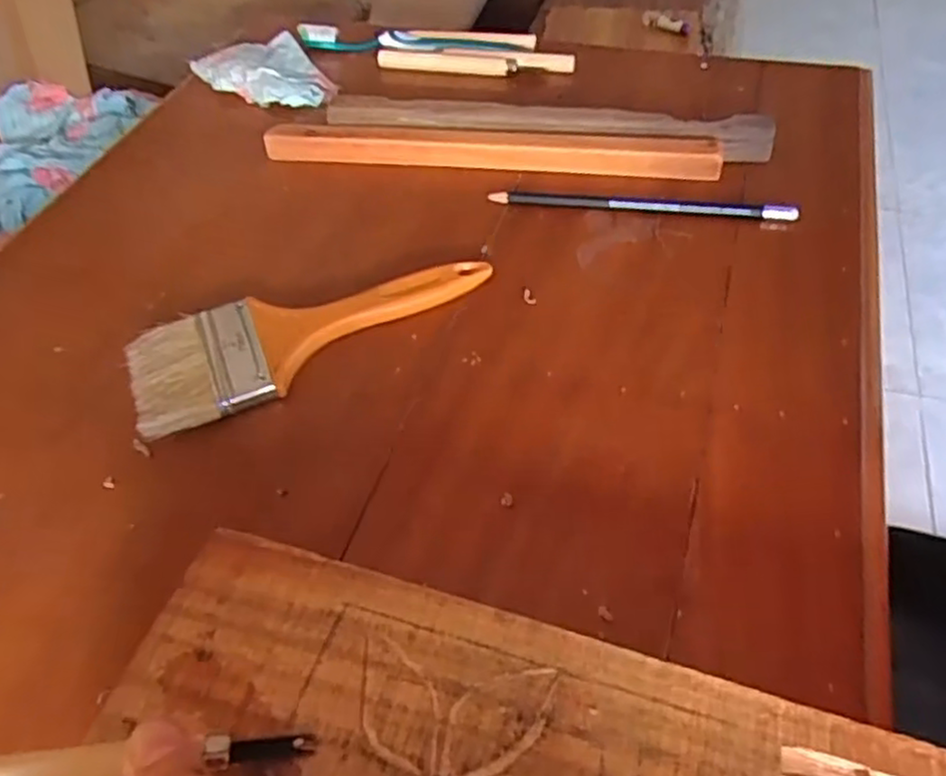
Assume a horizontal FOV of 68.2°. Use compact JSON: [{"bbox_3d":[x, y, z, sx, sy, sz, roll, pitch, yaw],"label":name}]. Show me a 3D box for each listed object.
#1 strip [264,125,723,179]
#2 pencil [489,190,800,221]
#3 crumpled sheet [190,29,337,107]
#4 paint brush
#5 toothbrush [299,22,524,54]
[{"bbox_3d":[0.008,-0.154,0.454,0.289,0.019,0.018,6,52,9],"label":"strip"},{"bbox_3d":[0.097,-0.107,0.411,0.173,0.011,0.007,7,52,10],"label":"pencil"},{"bbox_3d":[-0.155,-0.245,0.536,0.081,0.015,0.106,-34,56,-21],"label":"crumpled sheet"},{"bbox_3d":[-0.081,-0.031,0.363,0.185,0.014,0.066,-21,53,-11],"label":"paint brush"},{"bbox_3d":[-0.055,-0.277,0.561,0.183,0.016,0.022,10,53,12],"label":"toothbrush"}]

